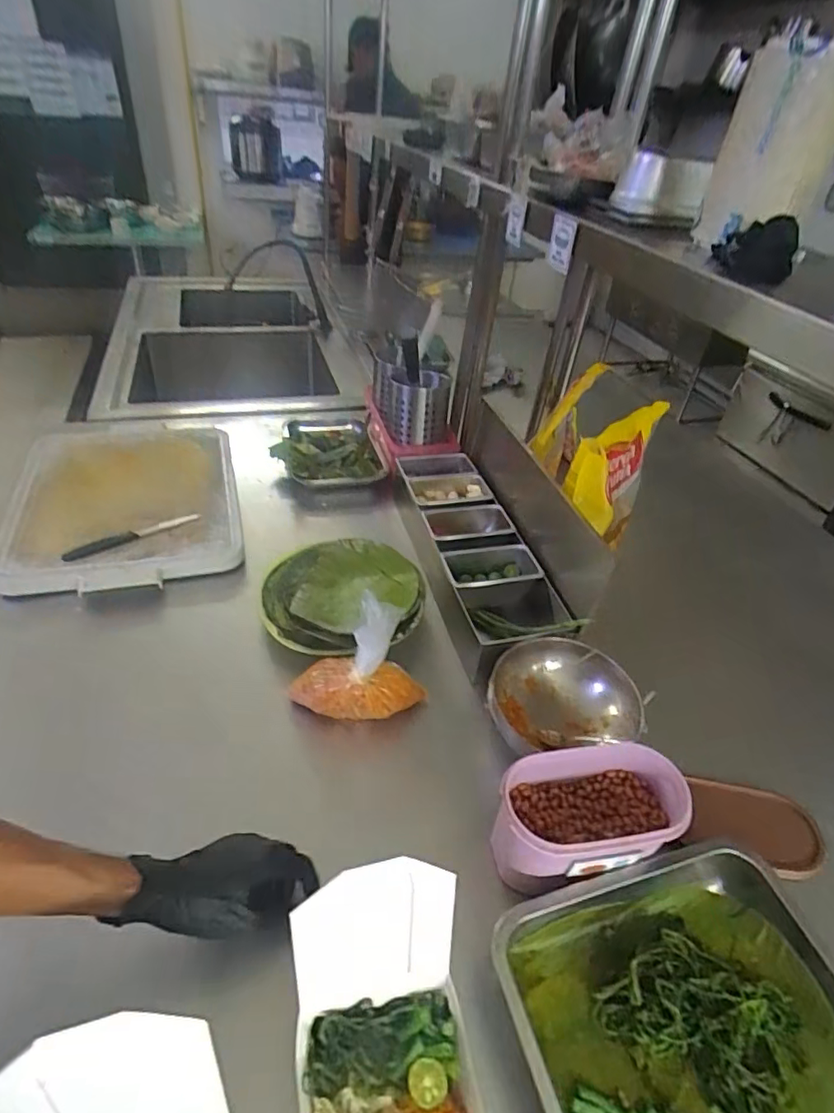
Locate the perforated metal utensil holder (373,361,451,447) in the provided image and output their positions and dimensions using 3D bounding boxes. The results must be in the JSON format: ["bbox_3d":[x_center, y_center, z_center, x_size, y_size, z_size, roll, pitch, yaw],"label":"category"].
[{"bbox_3d":[-0.011,-0.306,1.099,0.145,0.108,0.160,1,42,-6],"label":"perforated metal utensil holder"}]

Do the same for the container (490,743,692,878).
[{"bbox_3d":[0.167,0.258,0.552,0.177,0.105,0.093,-2,42,-9],"label":"container"}]

